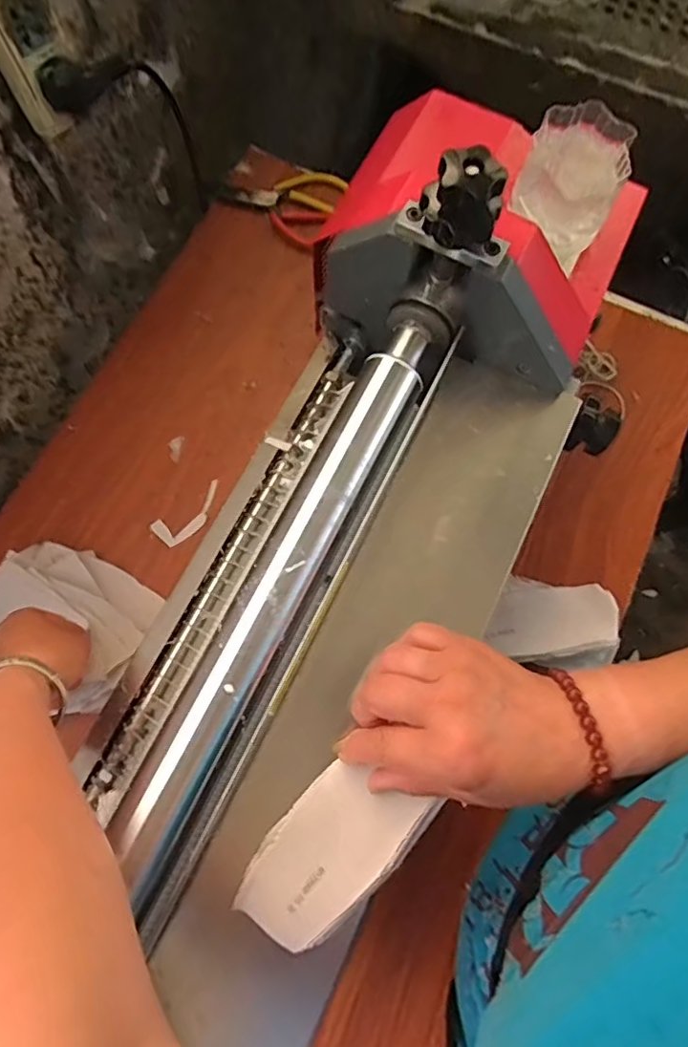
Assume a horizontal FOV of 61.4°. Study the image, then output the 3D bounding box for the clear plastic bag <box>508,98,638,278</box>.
[{"bbox_3d":[0.169,-0.254,0.439,0.073,0.069,0.076,29,75,6],"label":"clear plastic bag"}]

